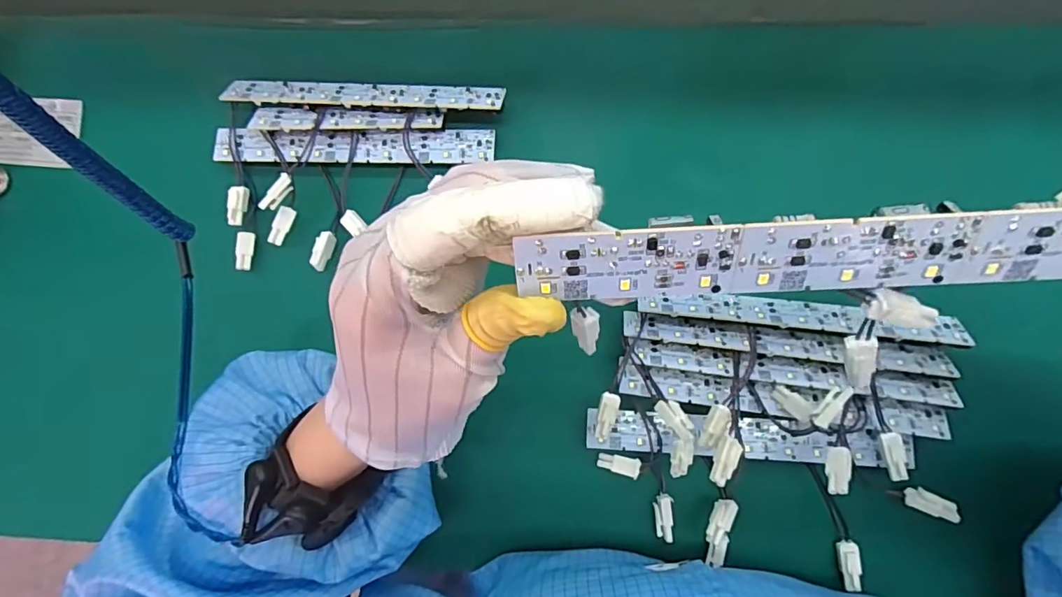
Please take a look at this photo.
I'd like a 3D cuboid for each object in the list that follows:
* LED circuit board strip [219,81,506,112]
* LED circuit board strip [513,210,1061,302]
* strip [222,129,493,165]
[{"bbox_3d":[-0.111,-0.135,0.344,0.188,0.005,0.023,4,57,6],"label":"LED circuit board strip"},{"bbox_3d":[0.085,-0.012,0.148,0.175,0.004,0.023,-3,128,3],"label":"LED circuit board strip"},{"bbox_3d":[-0.119,-0.102,0.347,0.189,0.010,0.024,1,85,4],"label":"strip"}]

